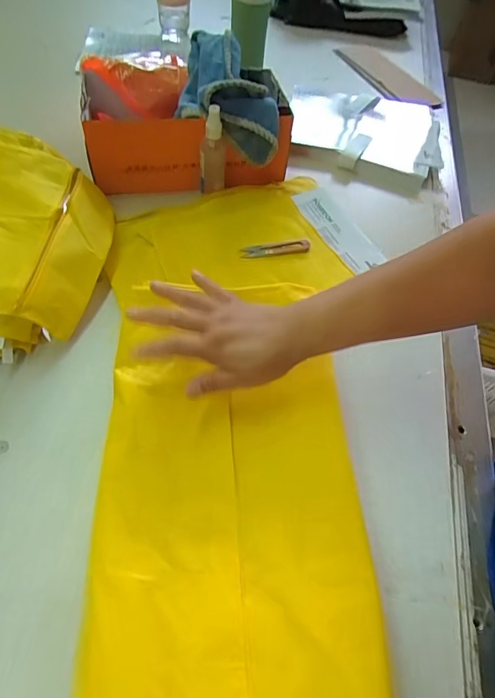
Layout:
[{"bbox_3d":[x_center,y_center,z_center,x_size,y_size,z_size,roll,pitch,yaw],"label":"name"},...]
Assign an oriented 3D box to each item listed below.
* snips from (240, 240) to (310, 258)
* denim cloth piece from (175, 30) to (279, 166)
[{"bbox_3d":[0.042,-0.145,0.613,0.100,0.004,0.023,-6,57,-11],"label":"snips"},{"bbox_3d":[-0.024,-0.364,0.624,0.144,0.103,0.149,5,56,-4],"label":"denim cloth piece"}]

